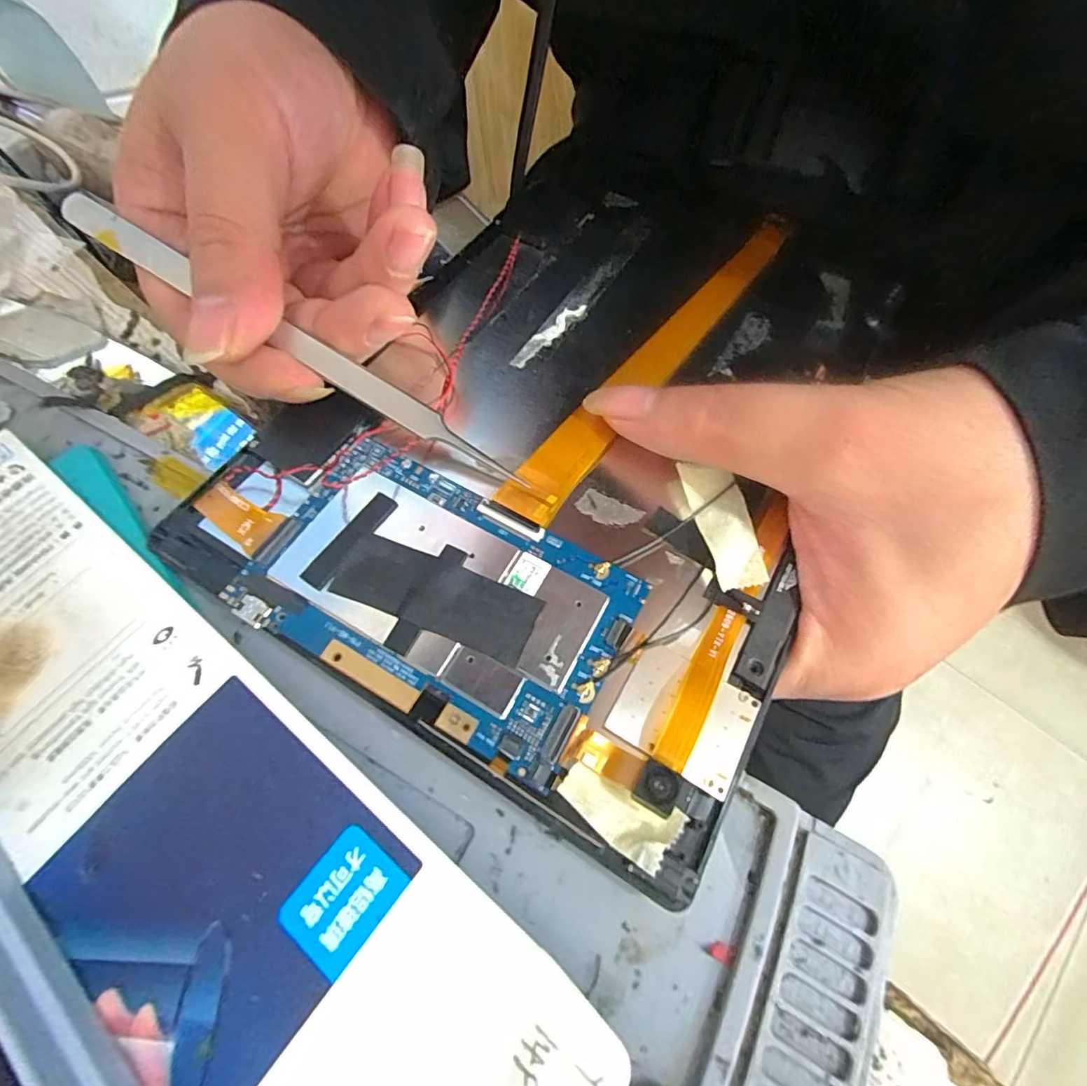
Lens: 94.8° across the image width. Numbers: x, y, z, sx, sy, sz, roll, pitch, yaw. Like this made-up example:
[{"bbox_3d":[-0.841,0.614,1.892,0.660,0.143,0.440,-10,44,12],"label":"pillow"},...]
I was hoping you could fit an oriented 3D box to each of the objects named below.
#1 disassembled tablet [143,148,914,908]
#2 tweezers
[{"bbox_3d":[0.018,-0.052,0.161,0.151,0.006,0.231,27,65,11],"label":"disassembled tablet"},{"bbox_3d":[-0.071,-0.058,0.143,0.154,0.004,0.007,31,70,0],"label":"tweezers"}]

